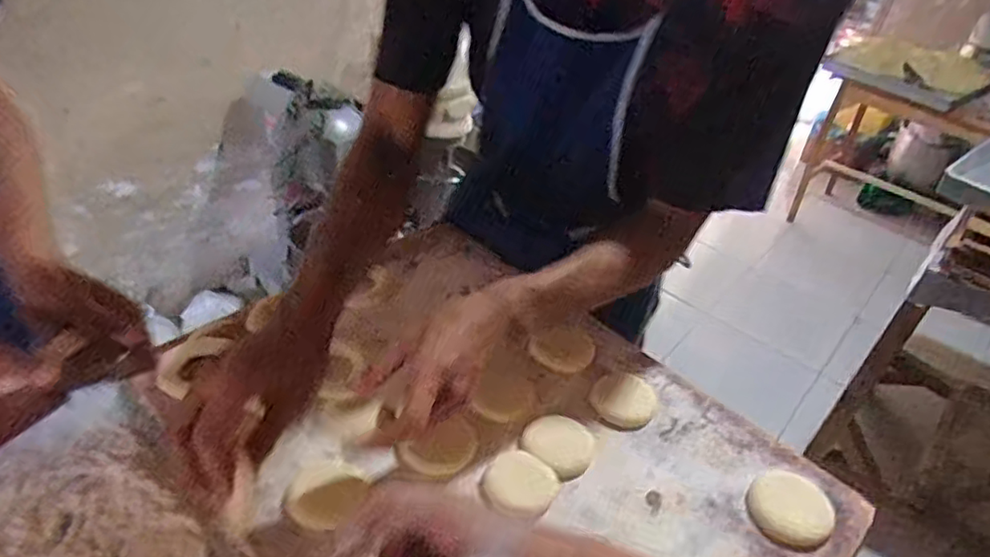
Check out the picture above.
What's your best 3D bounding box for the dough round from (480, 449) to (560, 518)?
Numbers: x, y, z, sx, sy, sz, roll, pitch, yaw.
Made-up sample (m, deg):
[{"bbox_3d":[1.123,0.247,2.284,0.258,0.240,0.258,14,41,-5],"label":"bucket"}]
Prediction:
[{"bbox_3d":[0.024,0.176,0.557,0.061,0.015,0.055,16,38,15],"label":"dough round"}]

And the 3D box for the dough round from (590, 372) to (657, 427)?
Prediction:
[{"bbox_3d":[0.130,0.117,0.638,0.062,0.018,0.065,3,36,-2],"label":"dough round"}]

